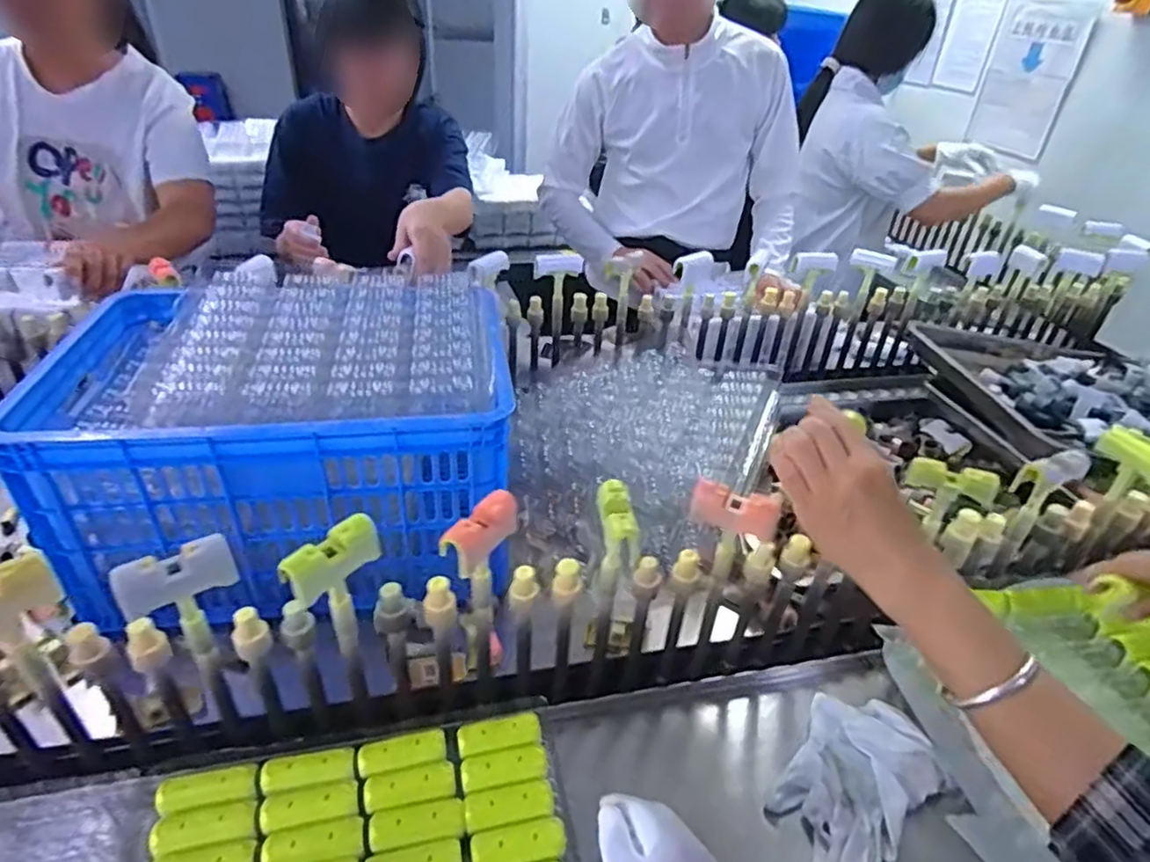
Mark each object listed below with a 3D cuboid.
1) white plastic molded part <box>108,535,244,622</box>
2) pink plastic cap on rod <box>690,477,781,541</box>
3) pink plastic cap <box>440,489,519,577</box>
[{"bbox_3d":[-0.298,0.107,0.487,0.076,0.038,0.019,-20,42,-29],"label":"white plastic molded part"},{"bbox_3d":[0.144,0.071,0.586,0.075,0.037,0.022,14,37,14],"label":"pink plastic cap on rod"},{"bbox_3d":[-0.078,0.085,0.546,0.026,0.038,0.079,24,40,26],"label":"pink plastic cap"}]

